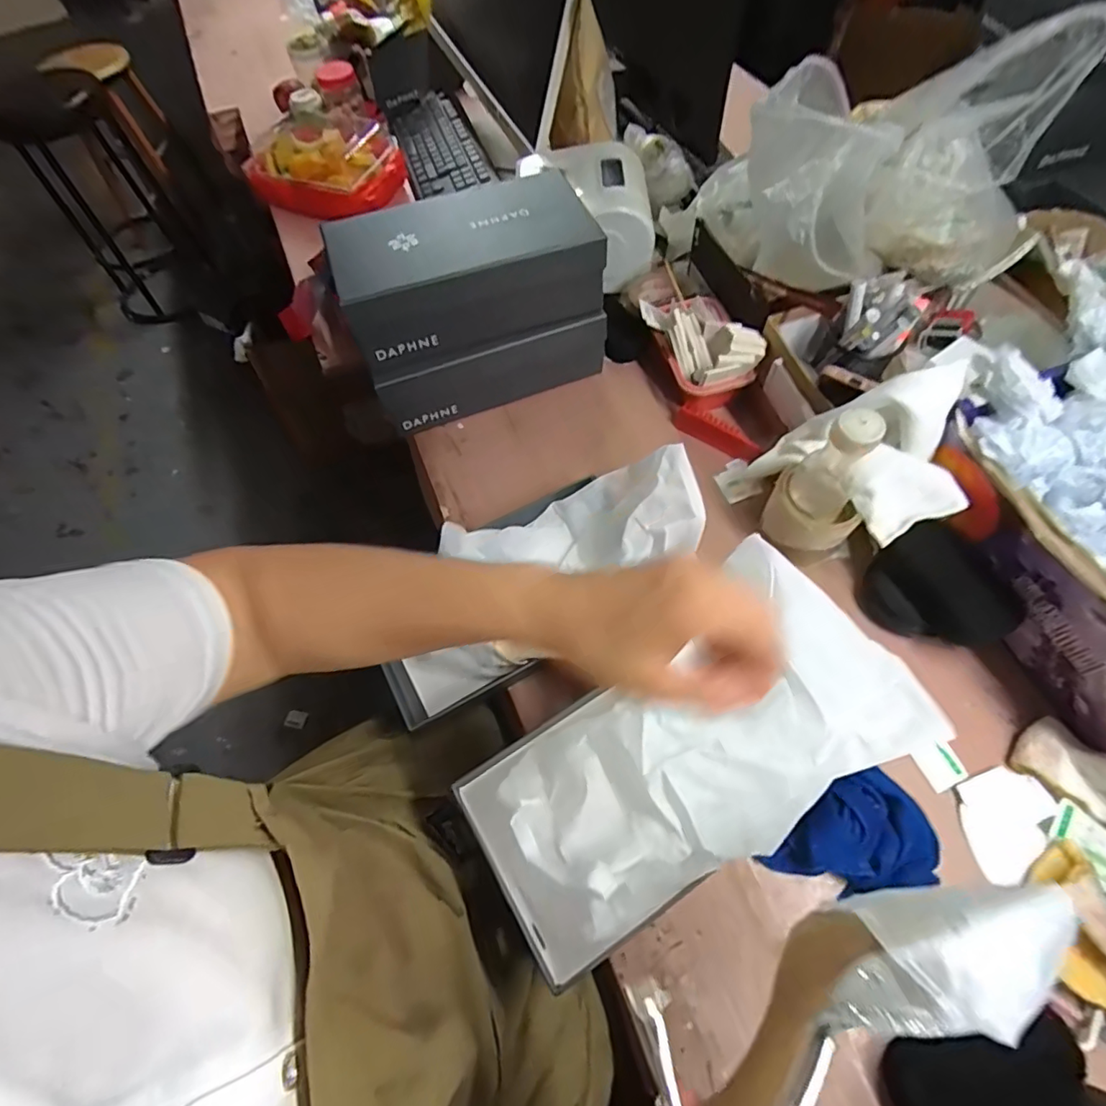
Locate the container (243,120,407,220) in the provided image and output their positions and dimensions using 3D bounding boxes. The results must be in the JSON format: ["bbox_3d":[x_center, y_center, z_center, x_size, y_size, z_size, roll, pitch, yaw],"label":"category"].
[{"bbox_3d":[-0.408,-0.684,0.970,0.235,0.085,0.233,-2,61,3],"label":"container"}]

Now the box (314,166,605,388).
[{"bbox_3d":[-0.102,-0.340,0.664,0.300,0.108,0.154,-21,62,-7],"label":"box"}]

